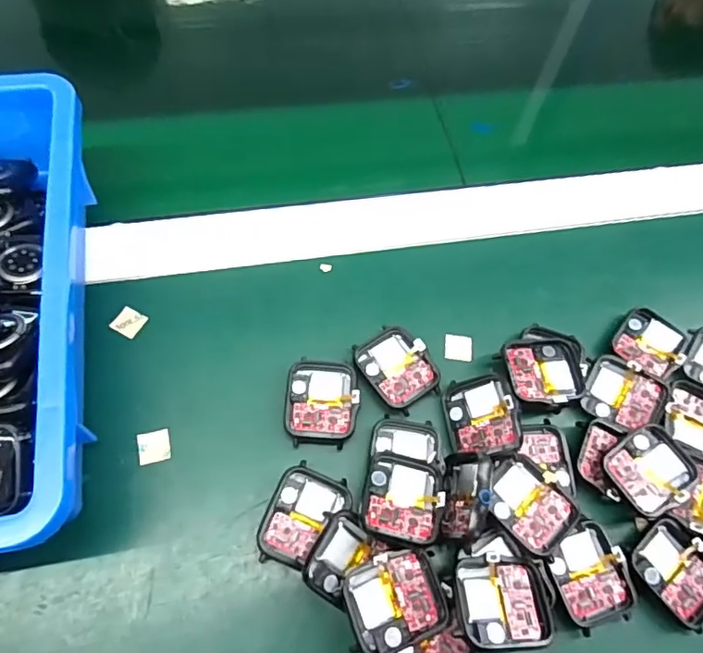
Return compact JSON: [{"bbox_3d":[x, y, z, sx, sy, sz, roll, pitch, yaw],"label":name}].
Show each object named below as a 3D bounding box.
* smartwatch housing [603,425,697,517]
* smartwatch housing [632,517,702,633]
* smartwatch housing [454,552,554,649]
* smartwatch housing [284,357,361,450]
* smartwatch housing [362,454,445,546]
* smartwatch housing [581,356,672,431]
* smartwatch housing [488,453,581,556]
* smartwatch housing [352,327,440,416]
[{"bbox_3d":[0.154,0.073,0.271,0.043,0.011,0.037,-29,69,-18],"label":"smartwatch housing"},{"bbox_3d":[0.161,0.121,0.259,0.035,0.012,0.043,-33,70,-19],"label":"smartwatch housing"},{"bbox_3d":[0.069,0.123,0.235,0.042,0.008,0.036,0,63,-5],"label":"smartwatch housing"},{"bbox_3d":[-0.016,0.040,0.281,0.038,0.007,0.044,4,63,-3],"label":"smartwatch housing"},{"bbox_3d":[0.025,0.084,0.254,0.037,0.014,0.039,11,60,4],"label":"smartwatch housing"},{"bbox_3d":[0.153,0.039,0.291,0.041,0.009,0.034,24,64,7],"label":"smartwatch housing"},{"bbox_3d":[0.087,0.087,0.258,0.042,0.010,0.033,42,67,16],"label":"smartwatch housing"},{"bbox_3d":[0.025,0.023,0.293,0.037,0.009,0.044,-31,70,-19],"label":"smartwatch housing"}]

